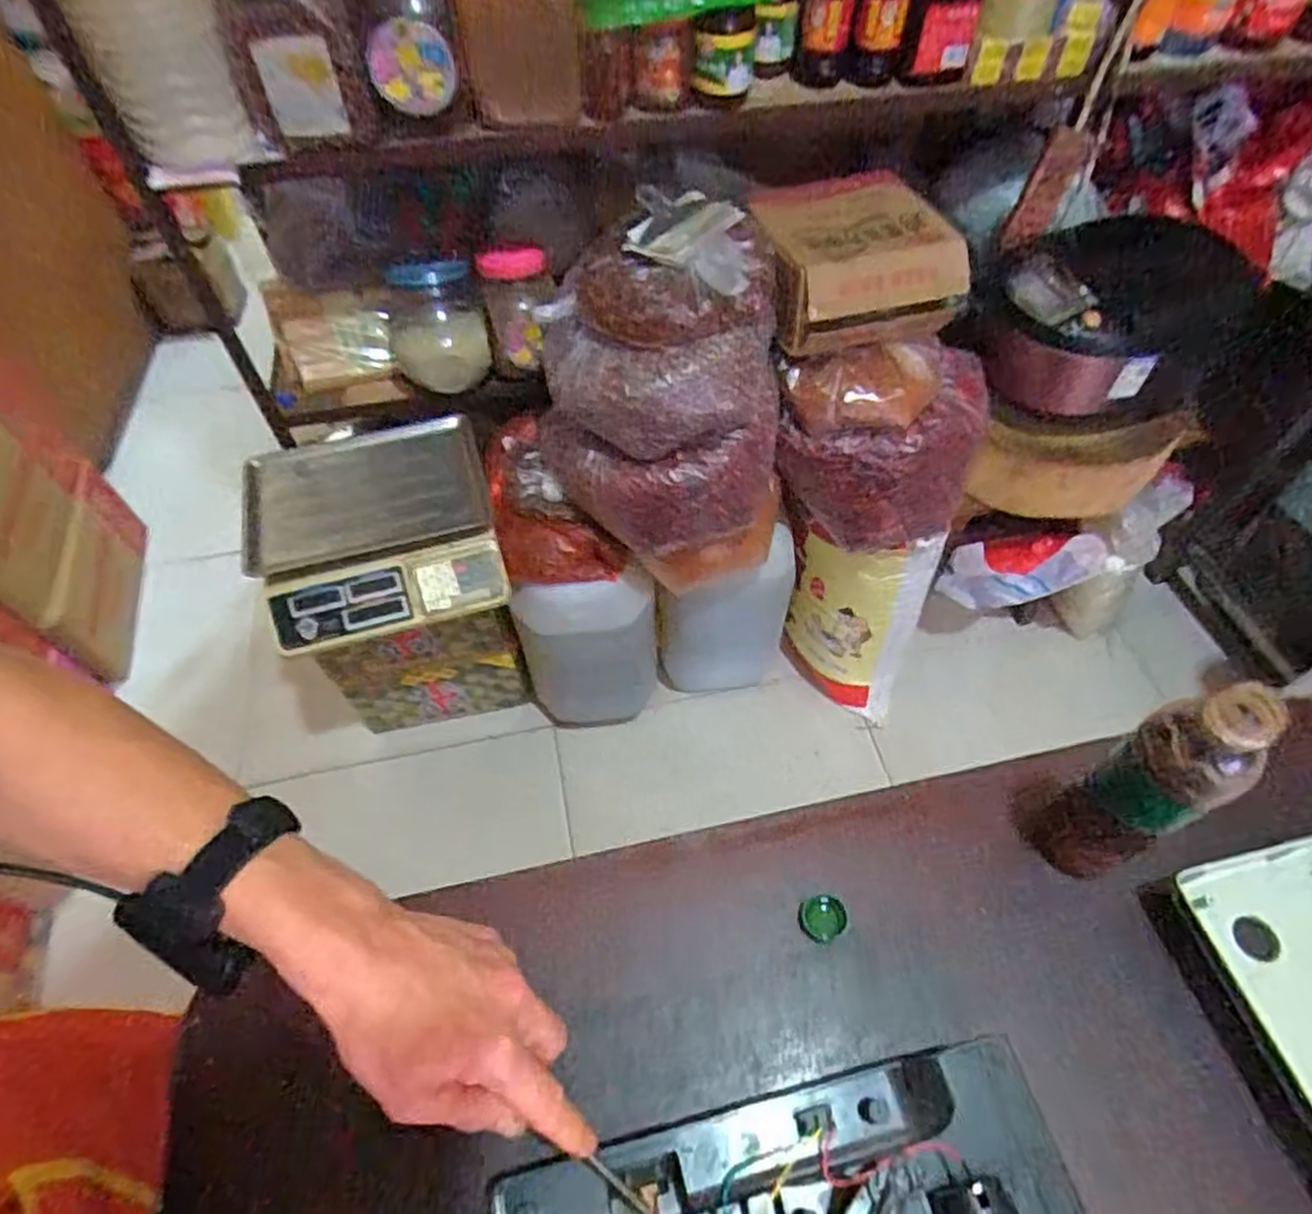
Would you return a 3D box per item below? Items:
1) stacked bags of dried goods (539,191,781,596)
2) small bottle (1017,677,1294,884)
[{"bbox_3d":[0.006,-0.278,1.013,0.317,0.383,0.323,3,57,4],"label":"stacked bags of dried goods"},{"bbox_3d":[0.306,0.118,0.474,0.057,0.199,0.063,-24,59,-14],"label":"small bottle"}]

